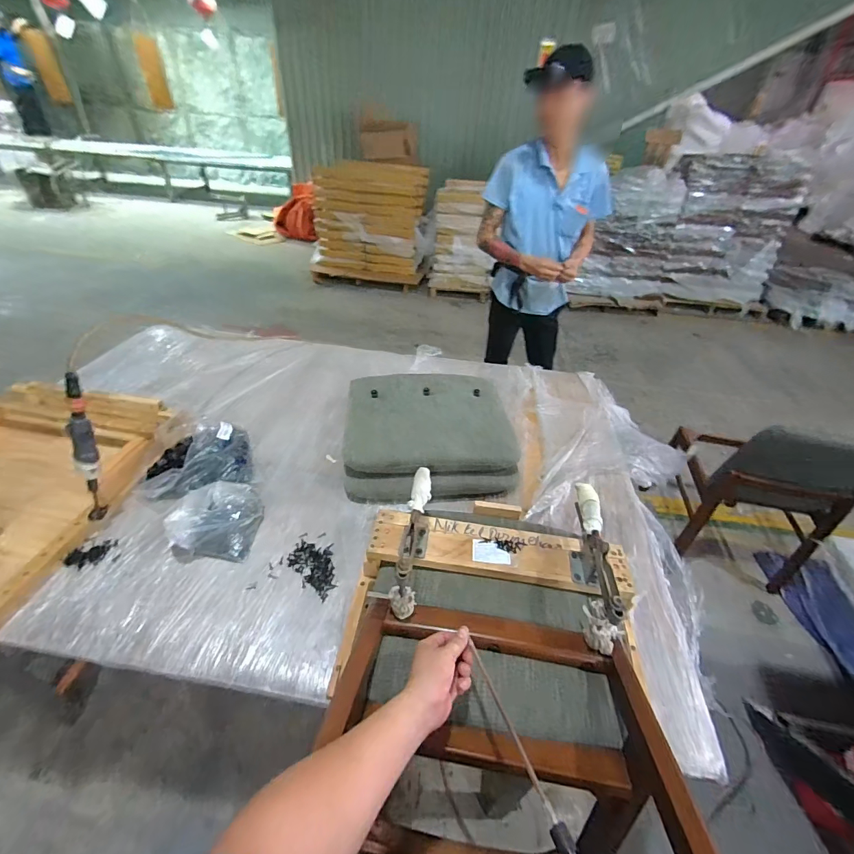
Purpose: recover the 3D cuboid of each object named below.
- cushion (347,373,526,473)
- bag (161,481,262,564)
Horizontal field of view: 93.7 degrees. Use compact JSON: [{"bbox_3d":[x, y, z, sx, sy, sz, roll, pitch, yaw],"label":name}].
[{"bbox_3d":[0.000,-0.018,1.099,0.435,0.083,0.397,-1,40,-7],"label":"cushion"},{"bbox_3d":[-0.455,0.190,0.865,0.161,0.116,0.153,3,39,-1],"label":"bag"}]

